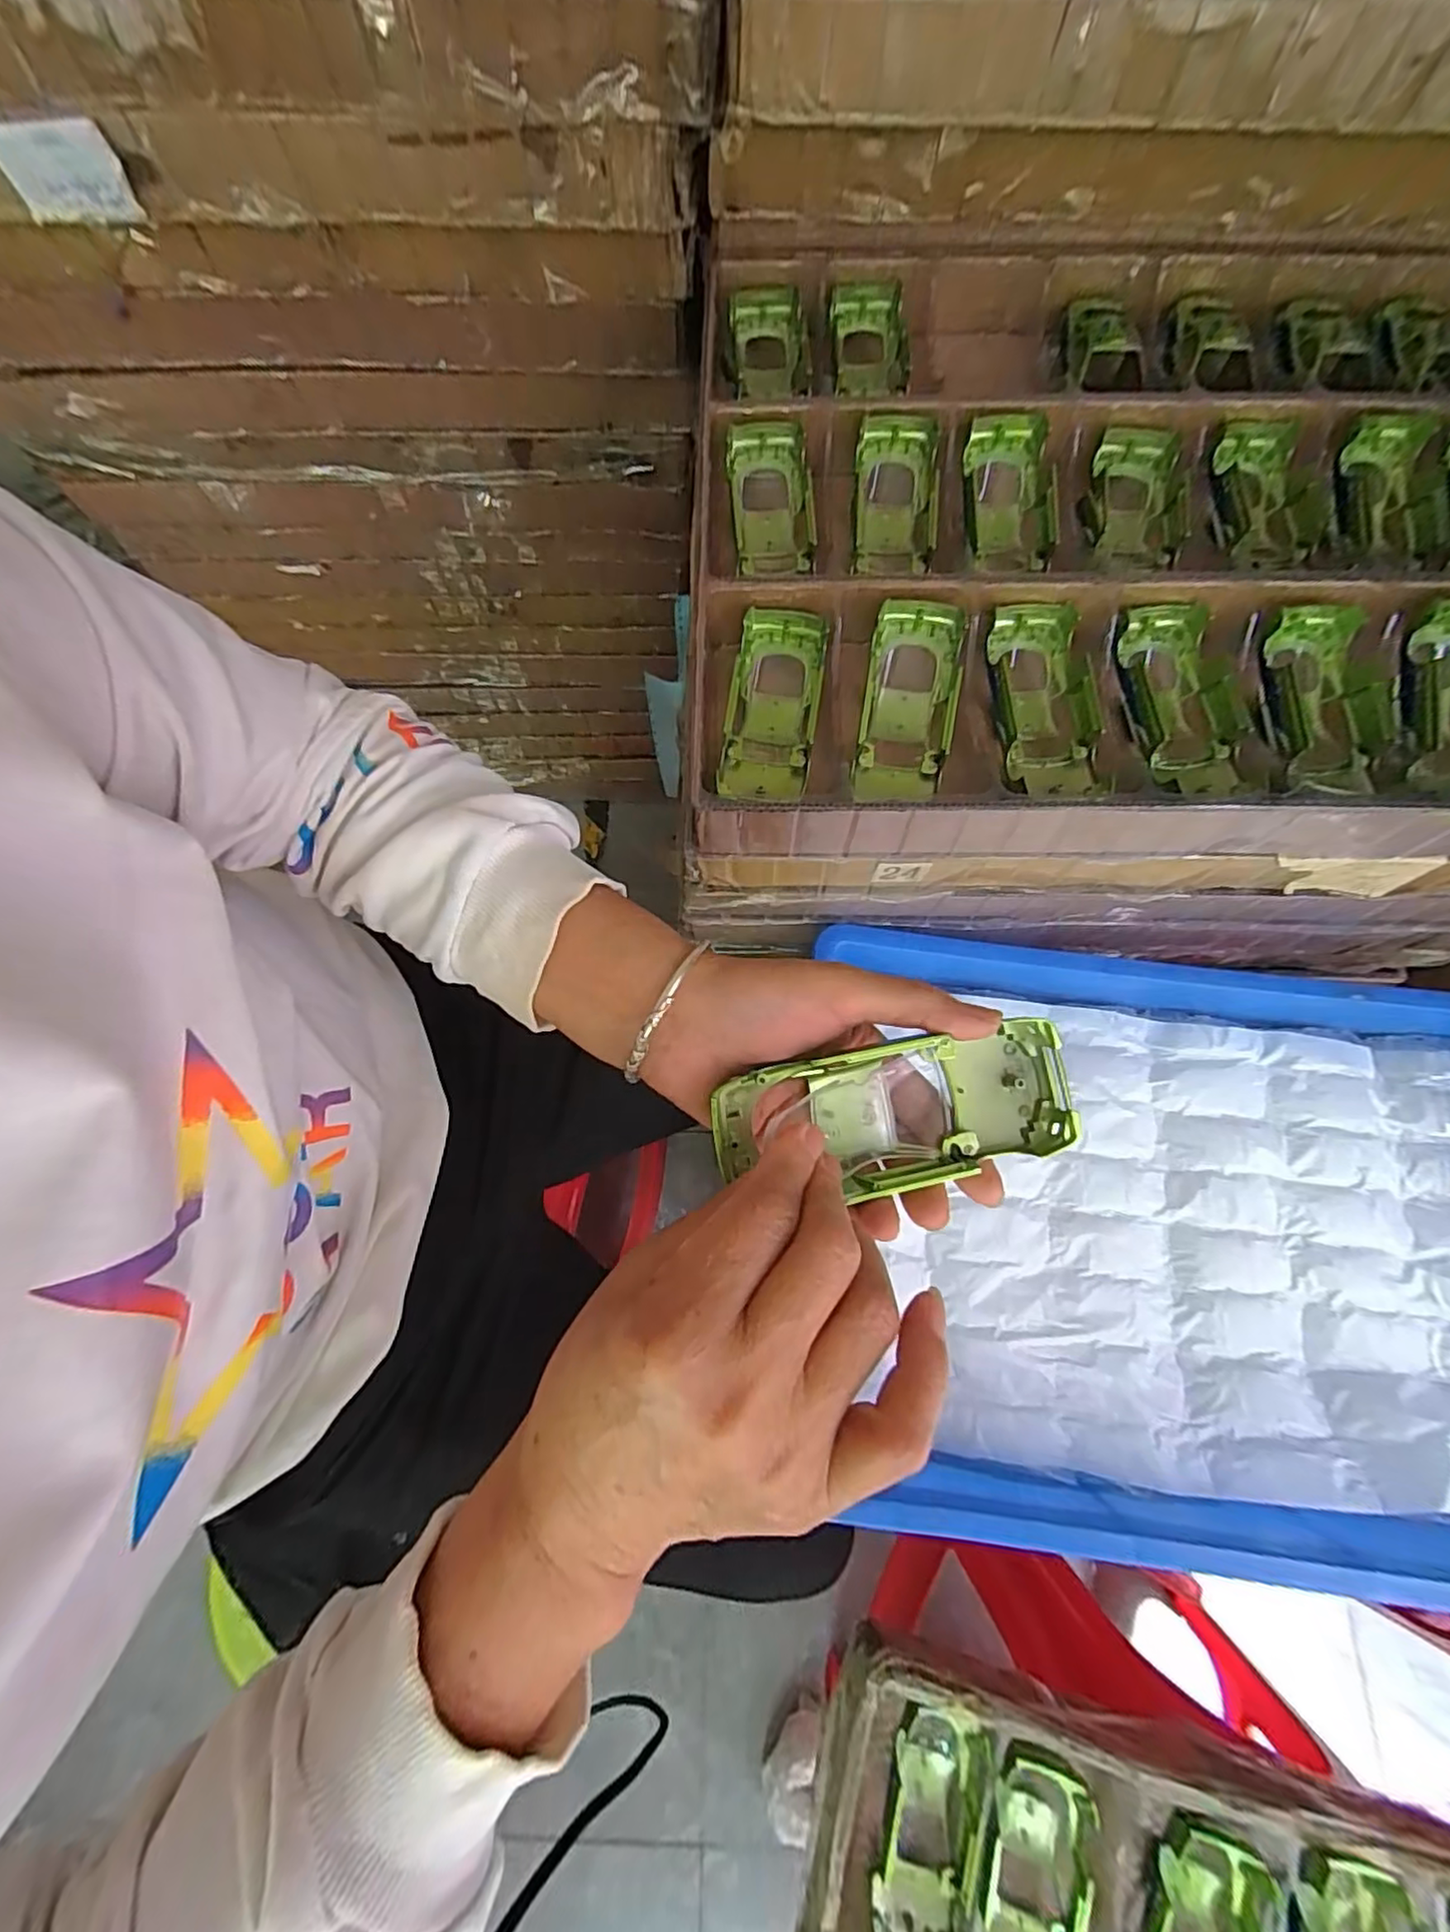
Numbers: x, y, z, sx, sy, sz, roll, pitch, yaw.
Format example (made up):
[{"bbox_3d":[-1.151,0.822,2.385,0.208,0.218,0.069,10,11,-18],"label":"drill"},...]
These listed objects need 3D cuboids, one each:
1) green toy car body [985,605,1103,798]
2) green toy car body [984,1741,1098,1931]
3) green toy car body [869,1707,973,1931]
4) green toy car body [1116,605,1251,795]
[{"bbox_3d":[0.192,-0.159,0.391,0.057,0.033,0.116,0,74,1],"label":"green toy car body"},{"bbox_3d":[0.187,0.554,0.391,0.060,0.032,0.133,8,74,3],"label":"green toy car body"},{"bbox_3d":[0.125,0.539,0.399,0.052,0.028,0.124,11,74,4],"label":"green toy car body"},{"bbox_3d":[0.273,-0.160,0.389,0.060,0.031,0.113,-6,74,-1],"label":"green toy car body"}]

